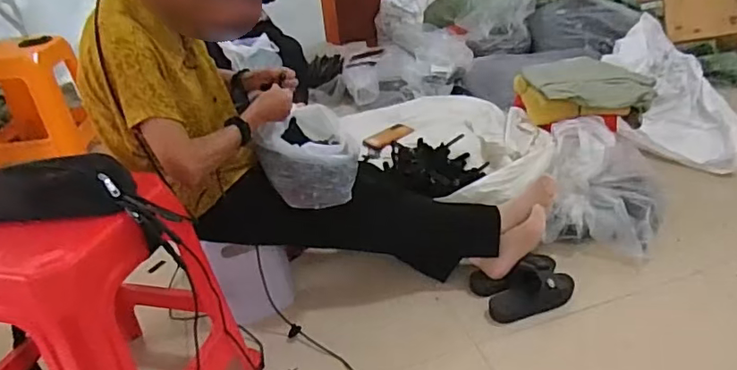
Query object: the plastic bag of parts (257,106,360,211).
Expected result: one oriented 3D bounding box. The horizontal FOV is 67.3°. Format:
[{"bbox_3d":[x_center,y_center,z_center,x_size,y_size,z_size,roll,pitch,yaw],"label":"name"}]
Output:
[{"bbox_3d":[-0.140,-0.073,1.228,0.199,0.124,0.241,-13,30,-13],"label":"plastic bag of parts"}]

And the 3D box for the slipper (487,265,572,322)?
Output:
[{"bbox_3d":[0.368,0.231,1.242,0.209,0.058,0.097,-16,33,-18],"label":"slipper"}]

